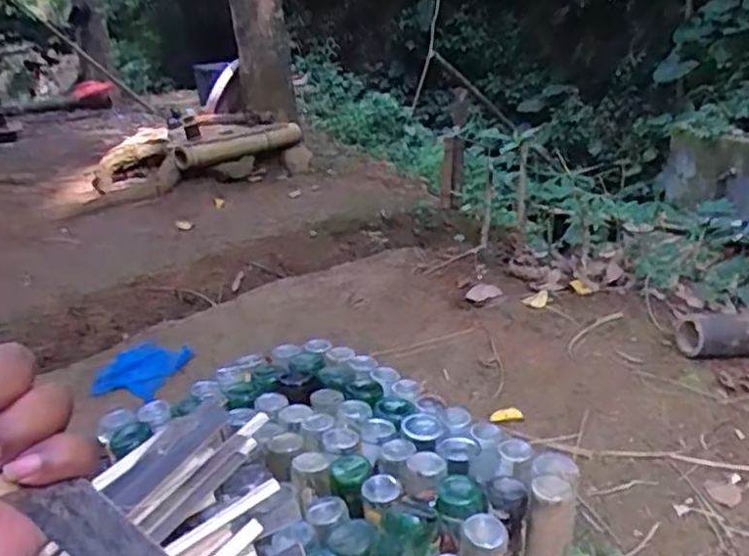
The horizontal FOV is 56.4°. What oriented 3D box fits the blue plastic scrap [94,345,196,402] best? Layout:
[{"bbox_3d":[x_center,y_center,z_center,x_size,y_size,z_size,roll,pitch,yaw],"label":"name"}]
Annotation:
[{"bbox_3d":[-0.594,0.228,1.846,0.200,0.048,0.267,-1,23,3],"label":"blue plastic scrap"}]

